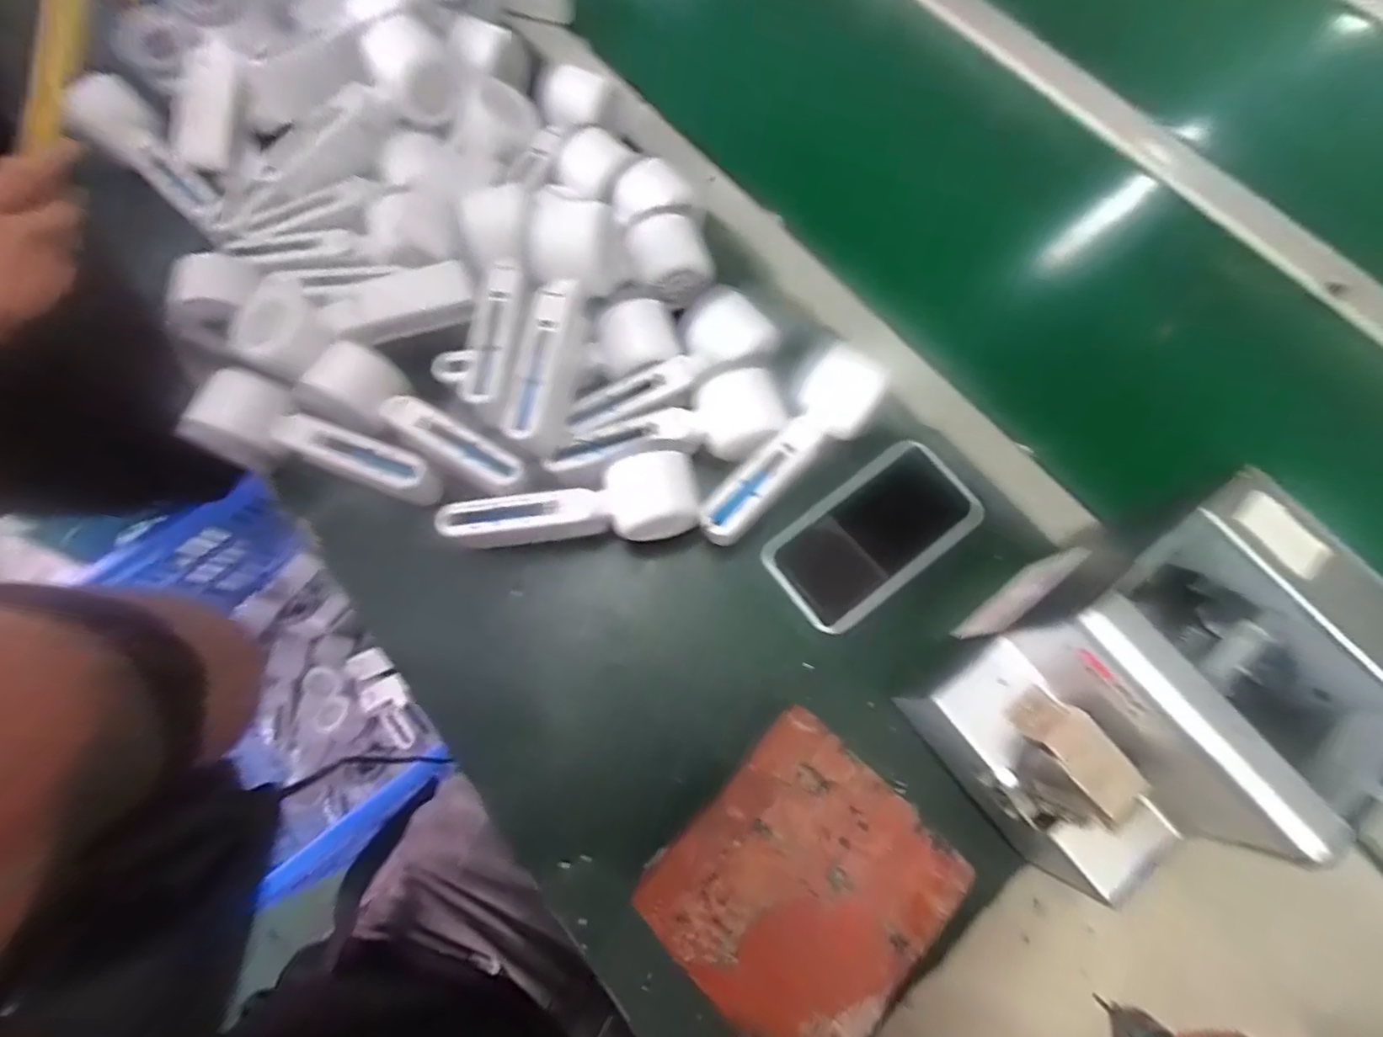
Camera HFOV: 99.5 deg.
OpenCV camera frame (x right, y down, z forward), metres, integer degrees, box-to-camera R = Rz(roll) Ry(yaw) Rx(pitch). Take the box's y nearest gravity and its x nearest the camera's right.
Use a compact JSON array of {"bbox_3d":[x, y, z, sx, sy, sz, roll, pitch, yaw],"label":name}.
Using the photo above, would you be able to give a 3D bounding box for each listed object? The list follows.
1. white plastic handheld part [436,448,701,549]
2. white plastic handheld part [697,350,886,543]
[{"bbox_3d":[-0.081,-0.010,0.395,0.168,0.042,0.056,-6,72,-3],"label":"white plastic handheld part"},{"bbox_3d":[0.069,-0.045,0.403,0.055,0.056,0.159,35,75,10],"label":"white plastic handheld part"}]

